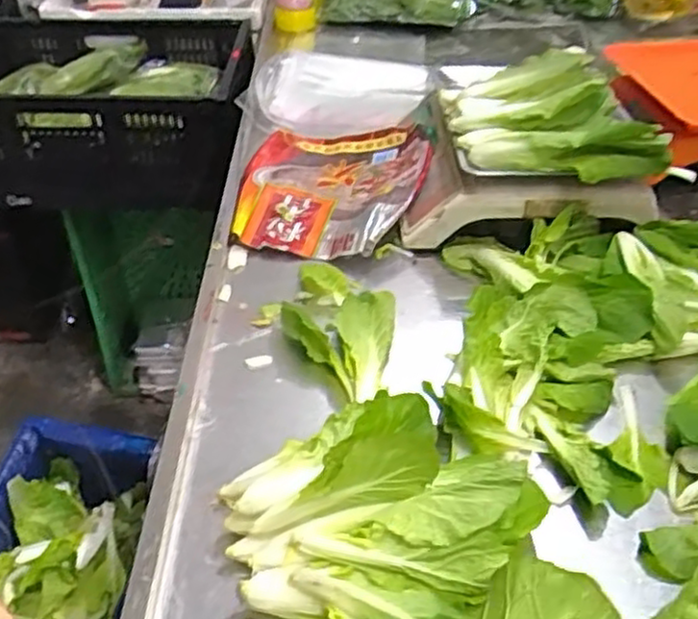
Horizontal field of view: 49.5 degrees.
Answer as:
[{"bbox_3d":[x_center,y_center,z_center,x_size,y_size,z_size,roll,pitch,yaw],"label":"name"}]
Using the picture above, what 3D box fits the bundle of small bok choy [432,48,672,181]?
[{"bbox_3d":[0.235,-0.245,0.931,0.214,0.064,0.248,-6,41,-9],"label":"bundle of small bok choy"}]

